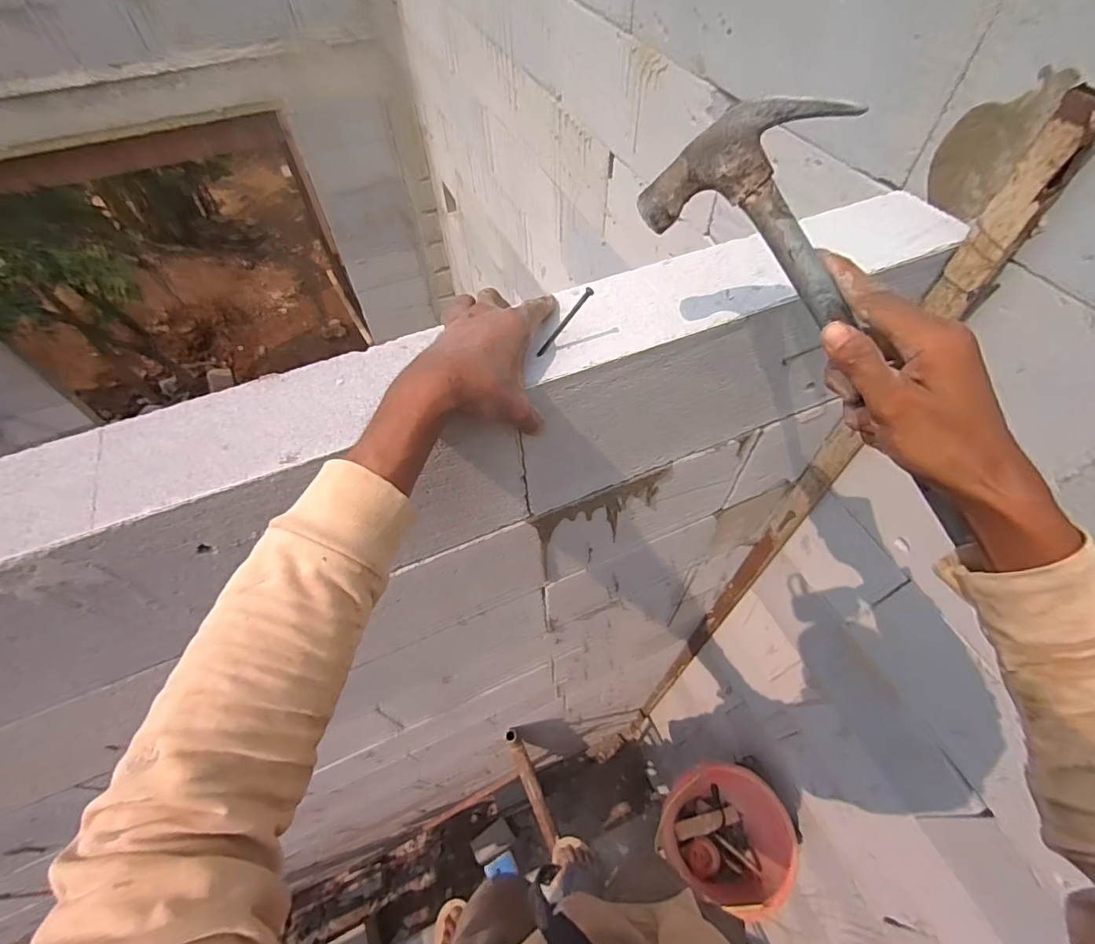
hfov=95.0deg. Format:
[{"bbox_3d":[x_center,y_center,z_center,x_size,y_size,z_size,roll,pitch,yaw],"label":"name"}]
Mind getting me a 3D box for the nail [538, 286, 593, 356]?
[{"bbox_3d":[0.013,-0.115,0.391,0.007,0.067,0.007,13,46,-37],"label":"nail"}]

